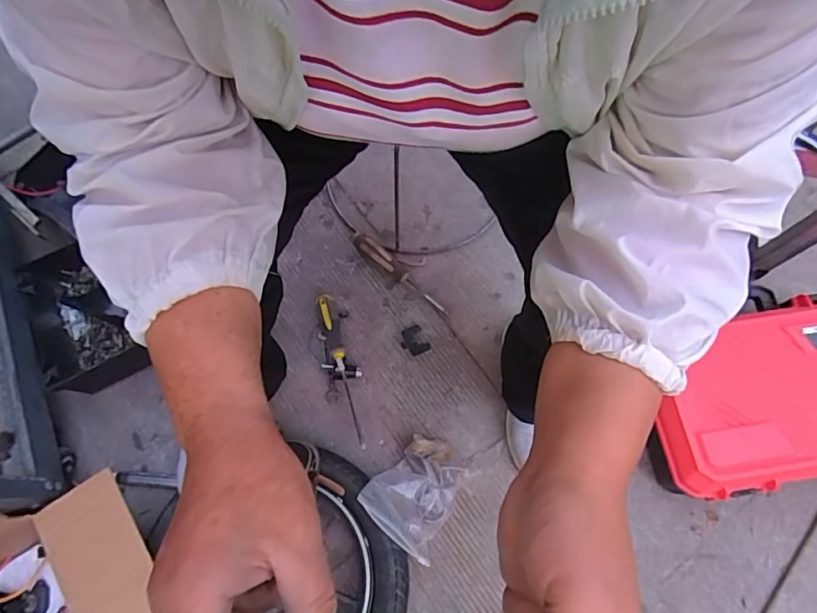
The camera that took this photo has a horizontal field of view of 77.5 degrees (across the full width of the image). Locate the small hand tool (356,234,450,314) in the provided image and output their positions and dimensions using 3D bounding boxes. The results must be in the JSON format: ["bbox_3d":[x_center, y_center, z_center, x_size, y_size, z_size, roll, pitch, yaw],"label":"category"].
[{"bbox_3d":[-0.017,-0.061,0.884,0.211,0.032,0.029,38,73,13],"label":"small hand tool"}]

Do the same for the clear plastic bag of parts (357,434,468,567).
[{"bbox_3d":[0.020,0.268,0.747,0.122,0.059,0.152,38,71,12],"label":"clear plastic bag of parts"}]

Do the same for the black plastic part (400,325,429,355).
[{"bbox_3d":[0.008,0.058,0.853,0.041,0.011,0.051,-21,71,-11],"label":"black plastic part"}]

